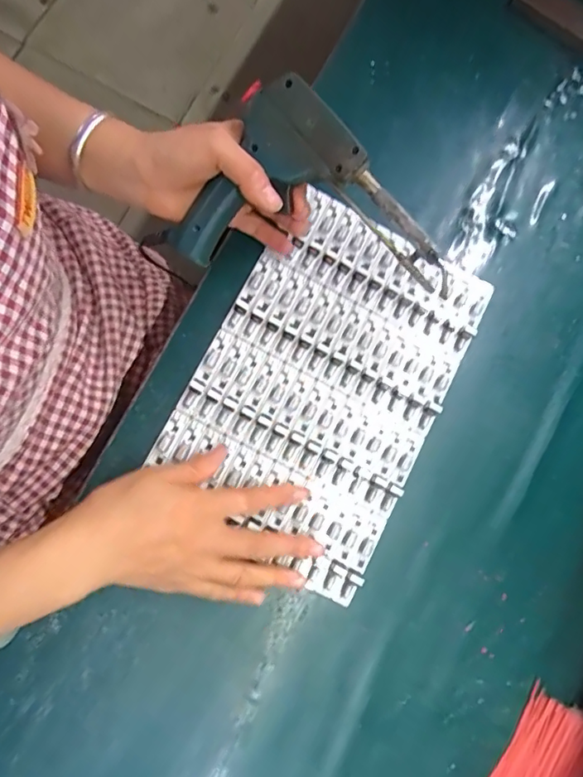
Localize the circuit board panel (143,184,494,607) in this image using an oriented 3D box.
[{"bbox_3d":[0.026,-0.002,0.423,0.189,0.015,0.276,28,81,-2],"label":"circuit board panel"}]

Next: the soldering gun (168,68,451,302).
[{"bbox_3d":[0.005,-0.117,0.395,0.151,0.035,0.182,-39,99,21],"label":"soldering gun"}]

